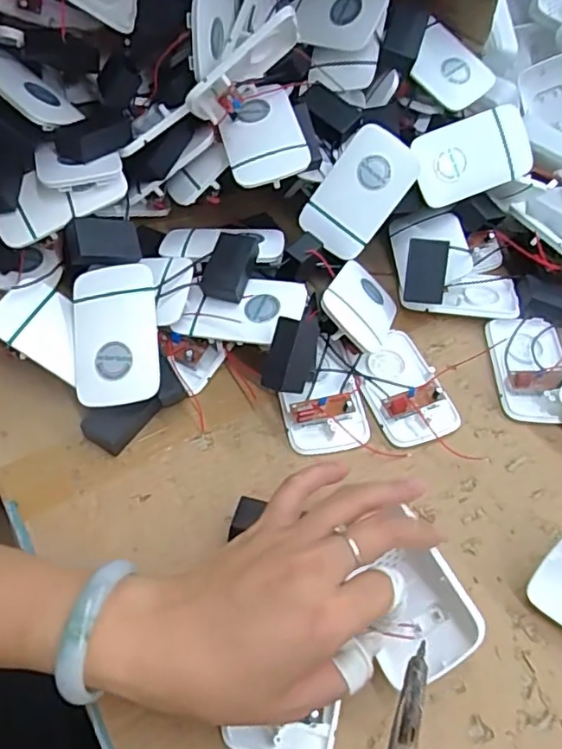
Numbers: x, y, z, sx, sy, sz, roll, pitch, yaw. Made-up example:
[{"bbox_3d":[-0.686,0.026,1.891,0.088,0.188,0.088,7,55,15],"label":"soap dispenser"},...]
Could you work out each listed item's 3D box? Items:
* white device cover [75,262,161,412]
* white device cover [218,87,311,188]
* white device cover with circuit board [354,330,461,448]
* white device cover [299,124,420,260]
[{"bbox_3d":[-0.113,-0.028,0.394,0.059,0.011,0.096,-11,74,7],"label":"white device cover"},{"bbox_3d":[-0.014,-0.179,0.433,0.058,0.008,0.082,-14,66,1],"label":"white device cover"},{"bbox_3d":[0.090,0.008,0.426,0.058,0.022,0.088,-15,56,-15],"label":"white device cover with circuit board"},{"bbox_3d":[0.062,-0.143,0.458,0.059,0.096,0.007,36,17,-2],"label":"white device cover"}]

